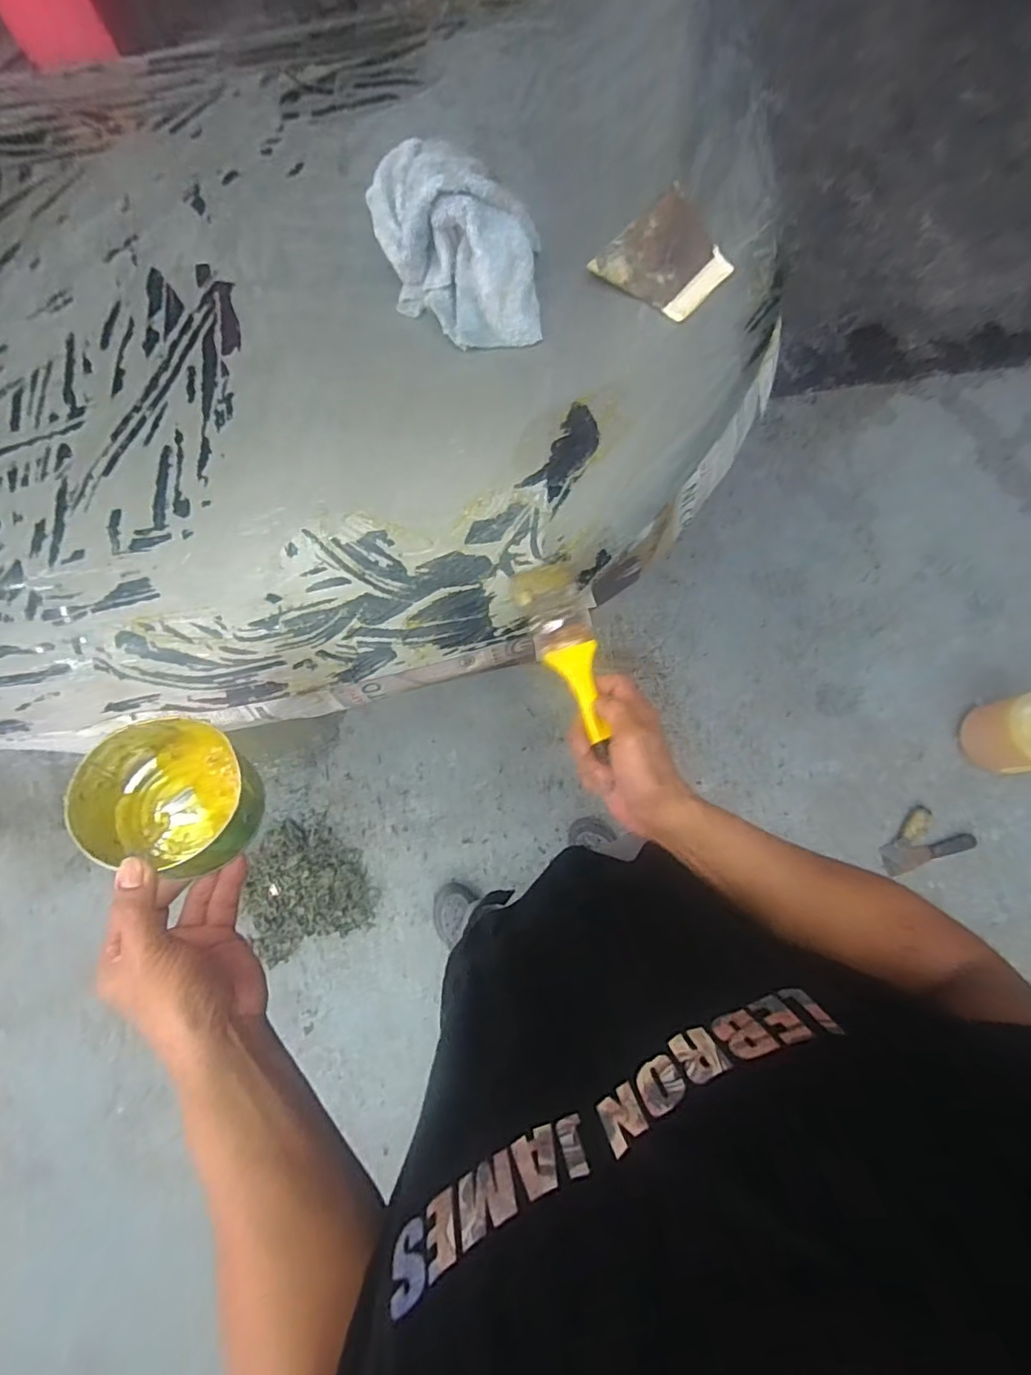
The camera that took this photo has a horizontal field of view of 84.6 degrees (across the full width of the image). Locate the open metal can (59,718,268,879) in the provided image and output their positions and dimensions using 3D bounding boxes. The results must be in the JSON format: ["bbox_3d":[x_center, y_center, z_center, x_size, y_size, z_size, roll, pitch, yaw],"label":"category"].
[{"bbox_3d":[-0.234,0.078,0.391,0.109,0.061,0.101,0,75,1],"label":"open metal can"}]

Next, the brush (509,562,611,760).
[{"bbox_3d":[0.048,-0.030,0.494,0.057,0.017,0.174,-16,74,-3],"label":"brush"}]

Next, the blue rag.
[{"bbox_3d":[-0.057,-0.409,0.509,0.143,0.087,0.168,-10,76,1],"label":"blue rag"}]

